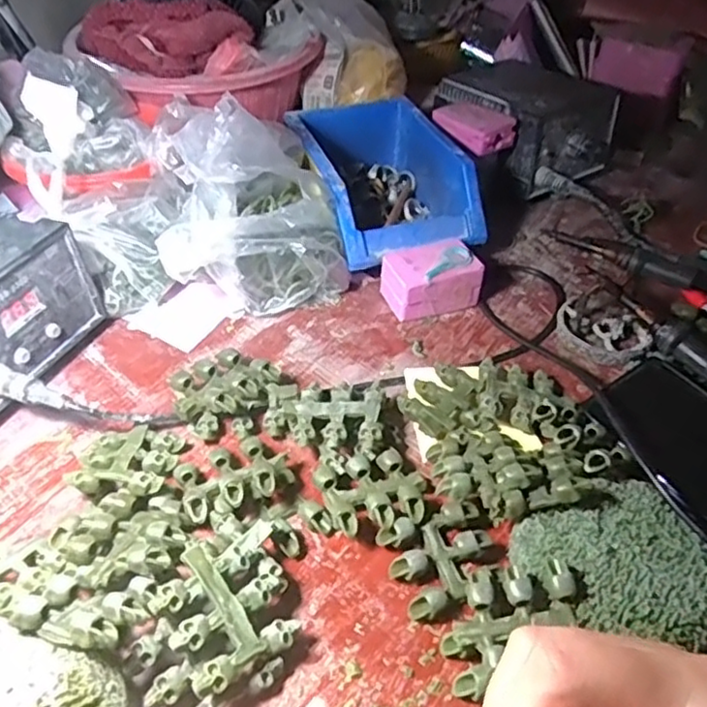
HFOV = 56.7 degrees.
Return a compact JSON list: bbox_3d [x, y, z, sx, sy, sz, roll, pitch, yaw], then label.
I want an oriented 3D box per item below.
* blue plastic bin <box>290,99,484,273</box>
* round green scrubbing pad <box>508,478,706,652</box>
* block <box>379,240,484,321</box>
[{"bbox_3d":[0.023,-0.147,0.577,0.124,0.077,0.187,-12,46,-14],"label":"blue plastic bin"},{"bbox_3d":[0.142,0.111,0.342,0.089,0.015,0.088,1,44,-1],"label":"round green scrubbing pad"},{"bbox_3d":[0.060,-0.059,0.513,0.070,0.041,0.049,-11,45,-13],"label":"block"}]

